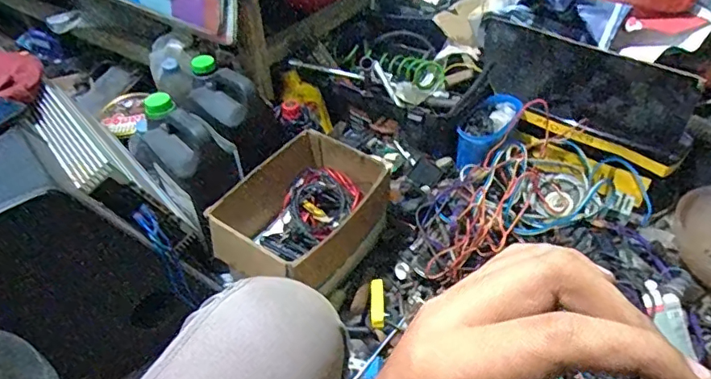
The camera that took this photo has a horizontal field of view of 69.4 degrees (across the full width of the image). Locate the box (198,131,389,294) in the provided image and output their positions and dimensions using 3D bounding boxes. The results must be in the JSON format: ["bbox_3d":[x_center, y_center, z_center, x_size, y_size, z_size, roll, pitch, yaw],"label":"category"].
[{"bbox_3d":[-0.092,0.053,0.960,0.223,0.147,0.301,29,51,31],"label":"box"}]

